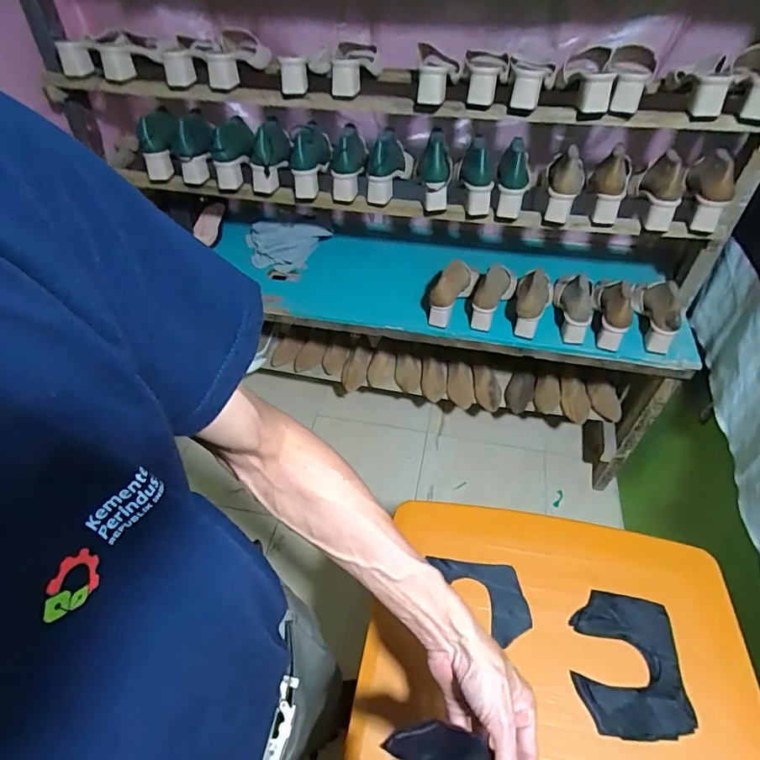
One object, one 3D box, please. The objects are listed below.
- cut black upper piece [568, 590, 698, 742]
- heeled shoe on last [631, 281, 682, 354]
[{"bbox_3d":[0.309,0.352,0.612,0.128,0.012,0.157,2,49,3],"label":"cut black upper piece"},{"bbox_3d":[0.633,-0.165,1.126,0.064,0.127,0.208,9,50,9],"label":"heeled shoe on last"}]

